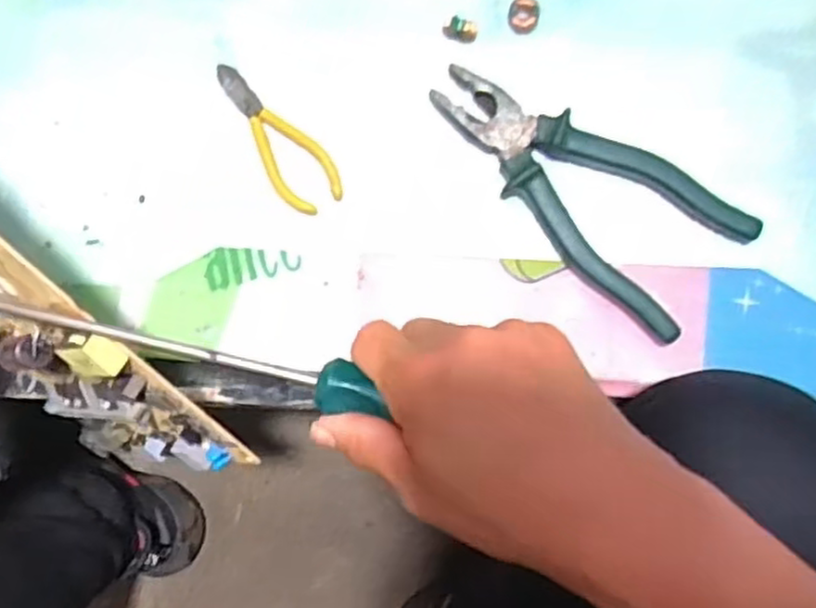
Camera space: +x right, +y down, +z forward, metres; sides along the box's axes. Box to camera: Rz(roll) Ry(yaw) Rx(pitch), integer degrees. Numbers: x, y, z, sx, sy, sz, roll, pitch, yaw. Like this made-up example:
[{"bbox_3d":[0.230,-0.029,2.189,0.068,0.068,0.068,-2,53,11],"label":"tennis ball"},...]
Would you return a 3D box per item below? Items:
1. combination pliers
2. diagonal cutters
[{"bbox_3d":[0.094,-0.063,0.419,0.188,0.015,0.081,34,89,4],"label":"combination pliers"},{"bbox_3d":[-0.077,-0.102,0.441,0.036,0.011,0.102,-31,86,1],"label":"diagonal cutters"}]

